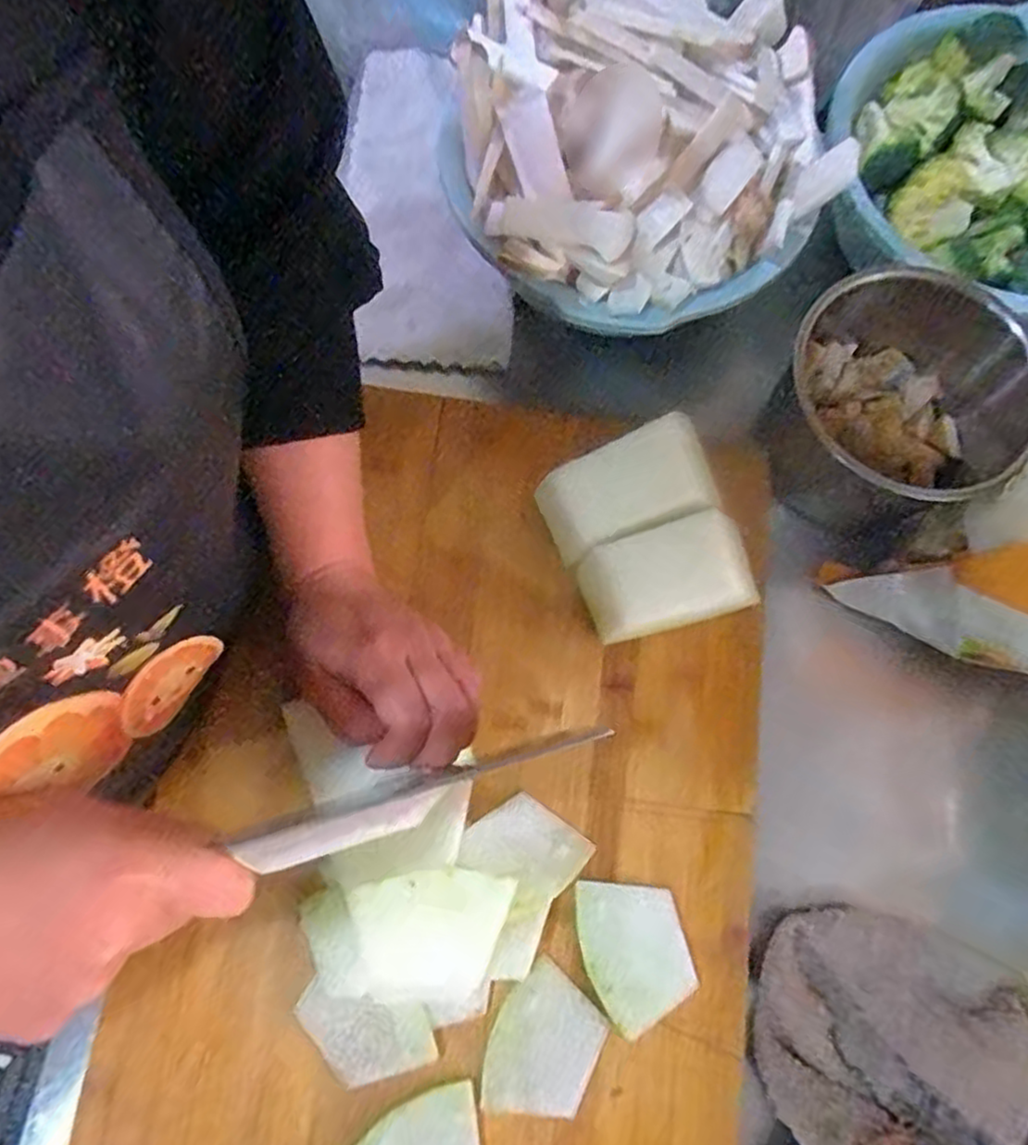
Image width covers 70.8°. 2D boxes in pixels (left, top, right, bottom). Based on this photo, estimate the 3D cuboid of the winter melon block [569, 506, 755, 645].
[{"bbox_3d":[0.081,0.006,0.390,0.084,0.053,0.047,-16,75,-6],"label":"winter melon block"}]

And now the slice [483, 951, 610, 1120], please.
[{"bbox_3d":[0.015,0.230,0.351,0.051,0.005,0.064,27,75,6],"label":"slice"}]

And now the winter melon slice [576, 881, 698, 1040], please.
[{"bbox_3d":[0.061,0.190,0.366,0.050,0.009,0.069,-16,75,-6],"label":"winter melon slice"}]

